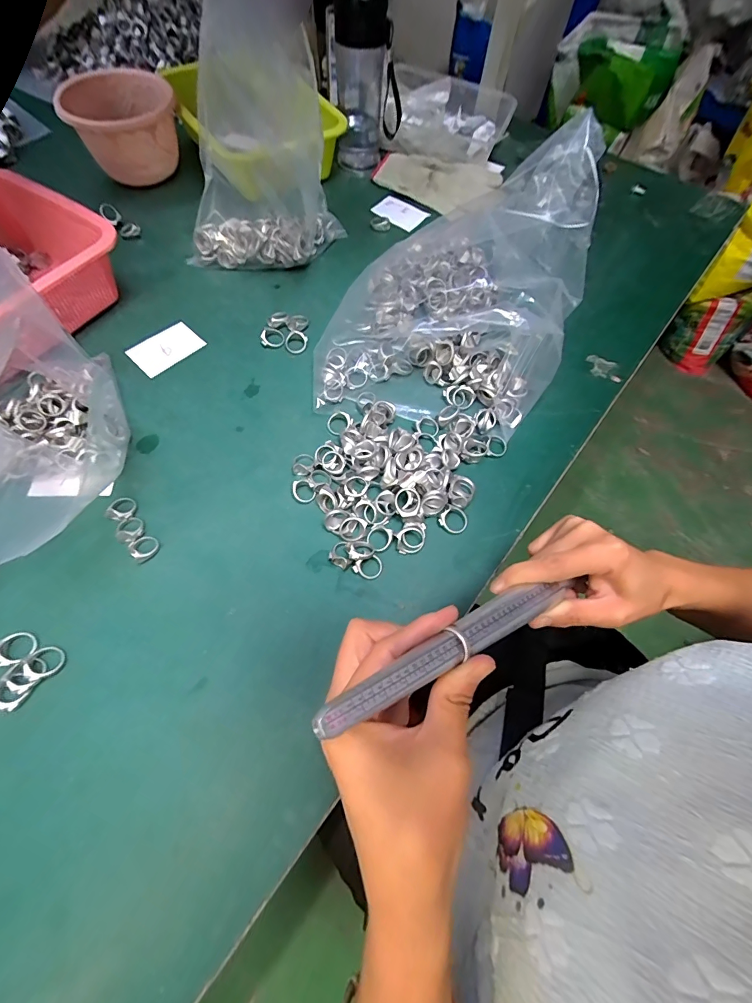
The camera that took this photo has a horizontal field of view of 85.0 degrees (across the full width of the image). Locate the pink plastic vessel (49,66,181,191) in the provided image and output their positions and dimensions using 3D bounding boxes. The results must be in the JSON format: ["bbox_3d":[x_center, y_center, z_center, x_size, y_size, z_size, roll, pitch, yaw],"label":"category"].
[{"bbox_3d":[-0.365,-0.552,0.614,0.152,0.093,0.157,1,63,-1],"label":"pink plastic vessel"}]

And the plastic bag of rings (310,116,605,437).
[{"bbox_3d":[0.075,-0.231,0.425,0.256,0.159,0.271,10,63,4],"label":"plastic bag of rings"}]

